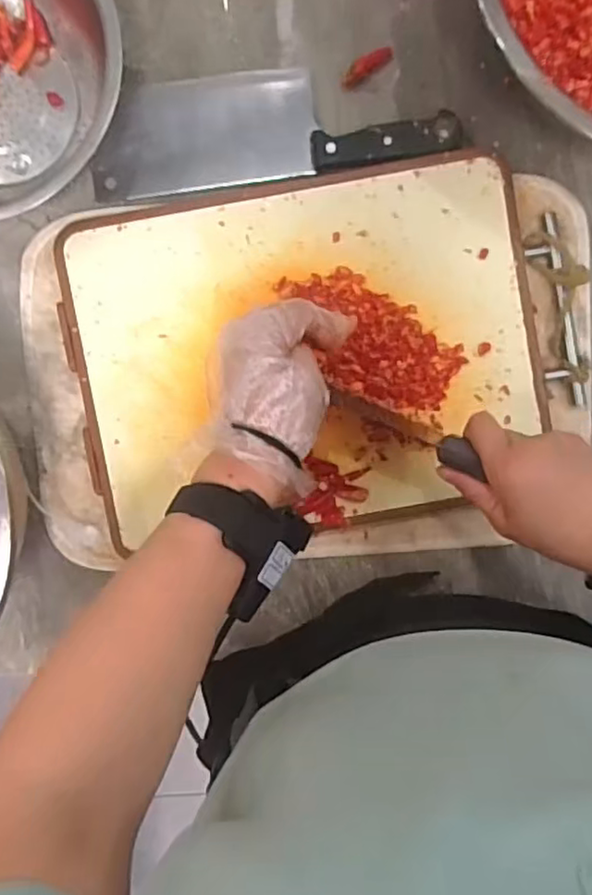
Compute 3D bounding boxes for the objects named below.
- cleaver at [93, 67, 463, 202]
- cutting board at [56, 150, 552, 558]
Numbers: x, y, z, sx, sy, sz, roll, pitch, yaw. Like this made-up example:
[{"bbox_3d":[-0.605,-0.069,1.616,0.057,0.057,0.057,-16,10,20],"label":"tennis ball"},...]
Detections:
[{"bbox_3d":[-0.019,-0.244,0.476,0.267,0.023,0.084,-5,93,0],"label":"cleaver"},{"bbox_3d":[0.008,-0.070,0.473,0.343,0.017,0.252,-9,93,0],"label":"cutting board"}]

